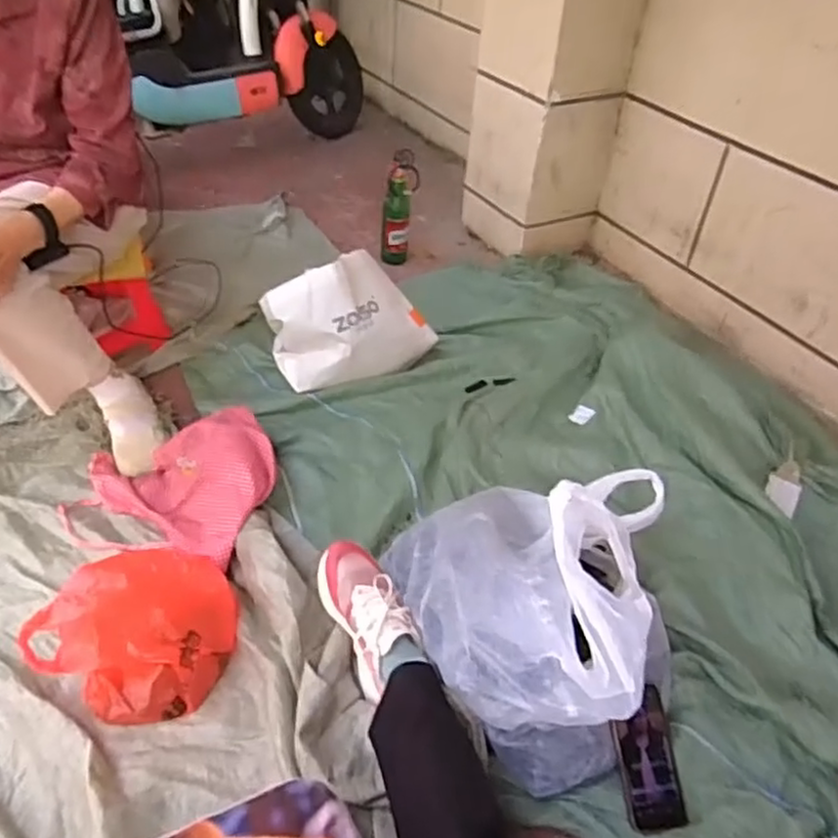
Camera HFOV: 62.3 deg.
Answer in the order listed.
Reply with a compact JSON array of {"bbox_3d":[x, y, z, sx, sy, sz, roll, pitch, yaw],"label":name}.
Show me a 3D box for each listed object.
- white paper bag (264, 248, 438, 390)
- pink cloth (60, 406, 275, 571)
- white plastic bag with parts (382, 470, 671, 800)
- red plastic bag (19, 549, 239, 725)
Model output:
[{"bbox_3d":[-0.129,-0.198,1.370,0.314,0.207,0.136,-17,45,-24],"label":"white paper bag"},{"bbox_3d":[-0.408,0.093,1.155,0.322,0.105,0.265,12,42,8],"label":"pink cloth"},{"bbox_3d":[0.173,0.213,0.930,0.361,0.237,0.430,-10,43,-16],"label":"white plastic bag with parts"},{"bbox_3d":[-0.358,0.285,0.919,0.177,0.151,0.251,34,50,29],"label":"red plastic bag"}]

